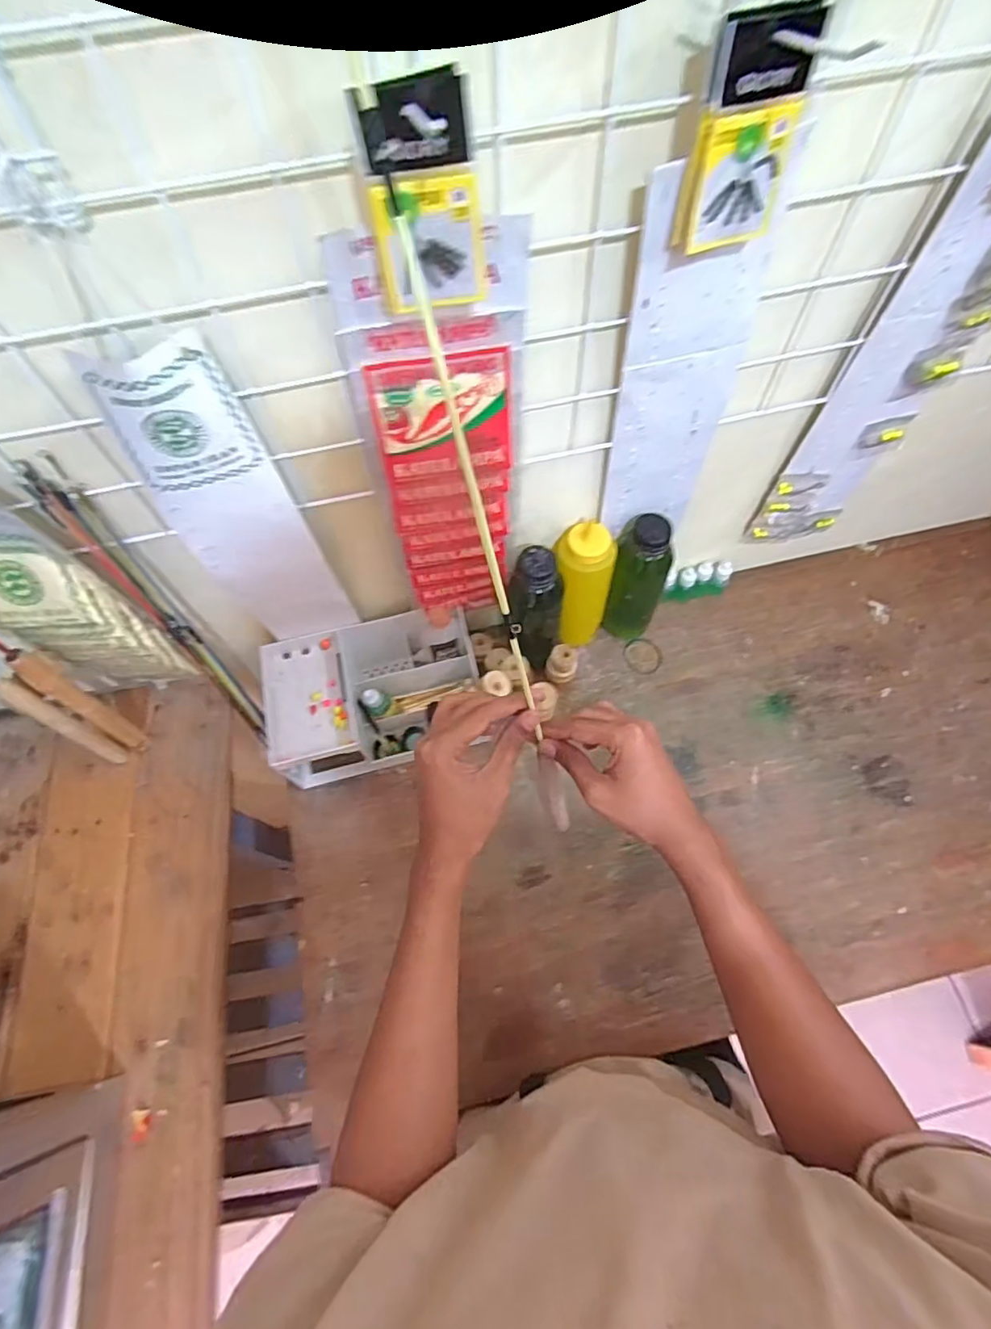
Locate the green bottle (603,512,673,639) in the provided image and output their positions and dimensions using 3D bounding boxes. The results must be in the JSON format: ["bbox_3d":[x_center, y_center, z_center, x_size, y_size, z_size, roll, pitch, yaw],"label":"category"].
[{"bbox_3d":[0.161,-0.089,0.683,0.062,0.189,0.057,18,68,11],"label":"green bottle"}]

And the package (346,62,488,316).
[{"bbox_3d":[-0.035,-0.224,0.290,0.054,0.094,0.012,-5,65,1],"label":"package"}]

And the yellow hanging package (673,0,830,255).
[{"bbox_3d":[0.132,-0.276,0.309,0.059,0.096,0.014,-16,59,-5],"label":"yellow hanging package"}]

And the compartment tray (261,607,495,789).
[{"bbox_3d":[-0.137,0.033,0.696,0.231,0.111,0.163,-12,65,-2],"label":"compartment tray"}]

